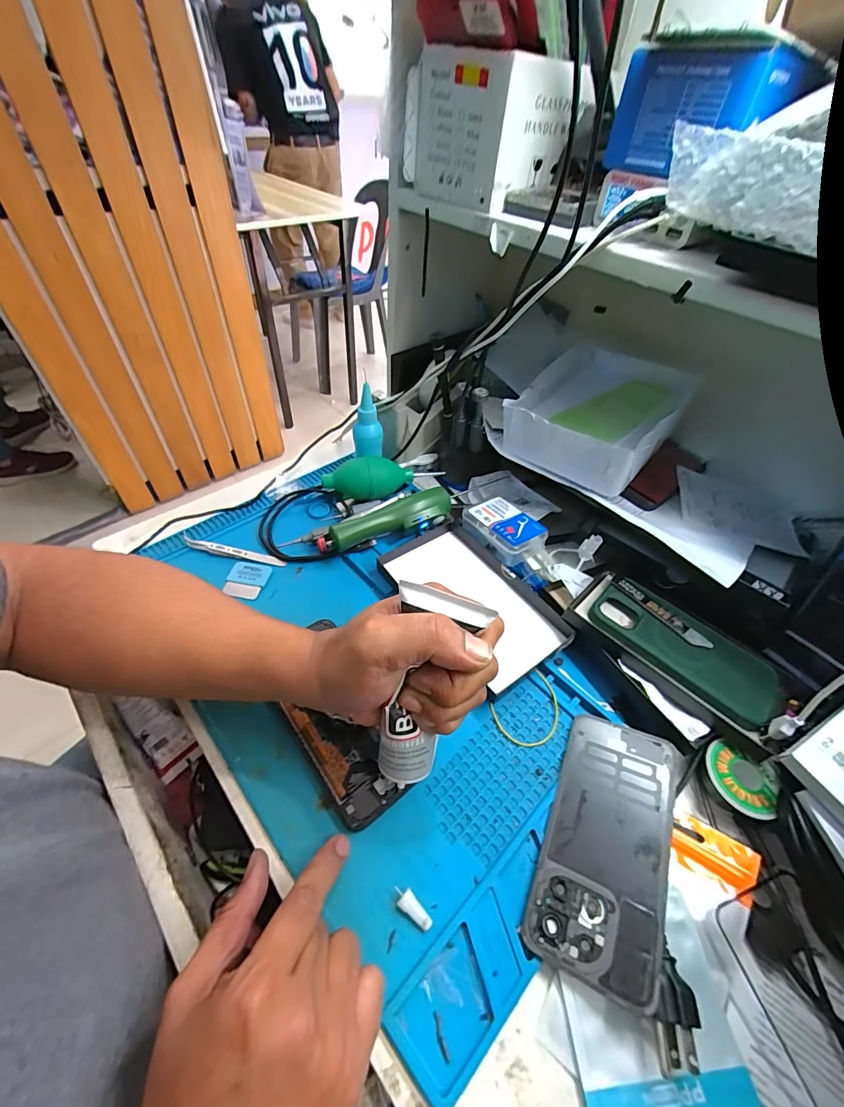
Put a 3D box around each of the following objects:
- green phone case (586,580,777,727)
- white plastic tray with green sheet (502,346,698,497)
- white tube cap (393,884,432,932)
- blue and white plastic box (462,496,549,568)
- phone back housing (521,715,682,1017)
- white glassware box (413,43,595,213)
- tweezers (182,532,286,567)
[{"bbox_3d":[0.227,0.078,0.366,0.151,0.009,0.077,34,54,23],"label":"green phone case"},{"bbox_3d":[0.187,-0.149,0.456,0.140,0.065,0.172,35,55,24],"label":"white plastic tray with green sheet"},{"bbox_3d":[-0.006,0.220,0.263,0.028,0.008,0.010,31,53,21],"label":"white tube cap"},{"bbox_3d":[0.086,-0.025,0.453,0.056,0.037,0.084,-26,55,-24],"label":"blue and white plastic box"},{"bbox_3d":[0.127,0.192,0.288,0.075,0.006,0.158,12,47,27],"label":"phone back housing"},{"bbox_3d":[0.062,-0.368,0.369,0.111,0.090,0.099,-30,57,-25],"label":"white glassware box"},{"bbox_3d":[-0.201,-0.003,0.444,0.119,0.007,0.014,13,49,7],"label":"tweezers"}]

